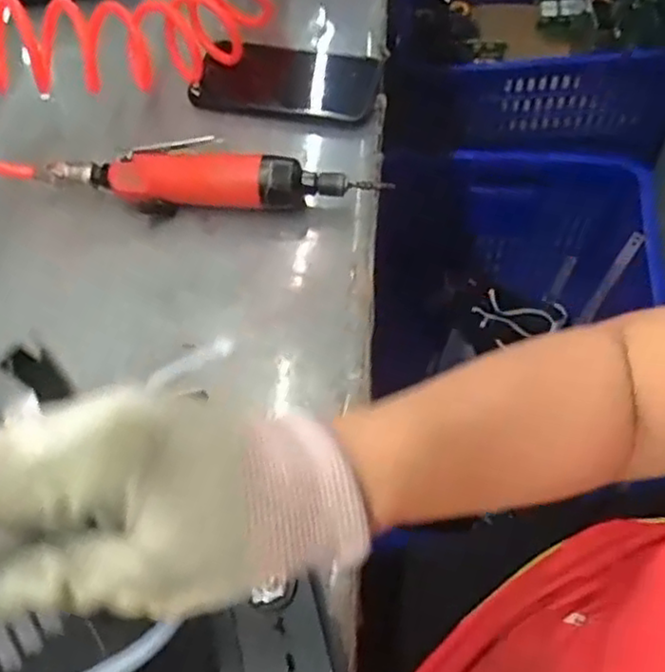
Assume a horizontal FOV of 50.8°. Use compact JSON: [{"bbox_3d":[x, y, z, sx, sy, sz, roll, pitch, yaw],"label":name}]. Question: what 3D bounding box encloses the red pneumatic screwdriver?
[{"bbox_3d":[-0.097,-0.118,0.541,0.271,0.042,0.042,4,61,7],"label":"red pneumatic screwdriver"}]

